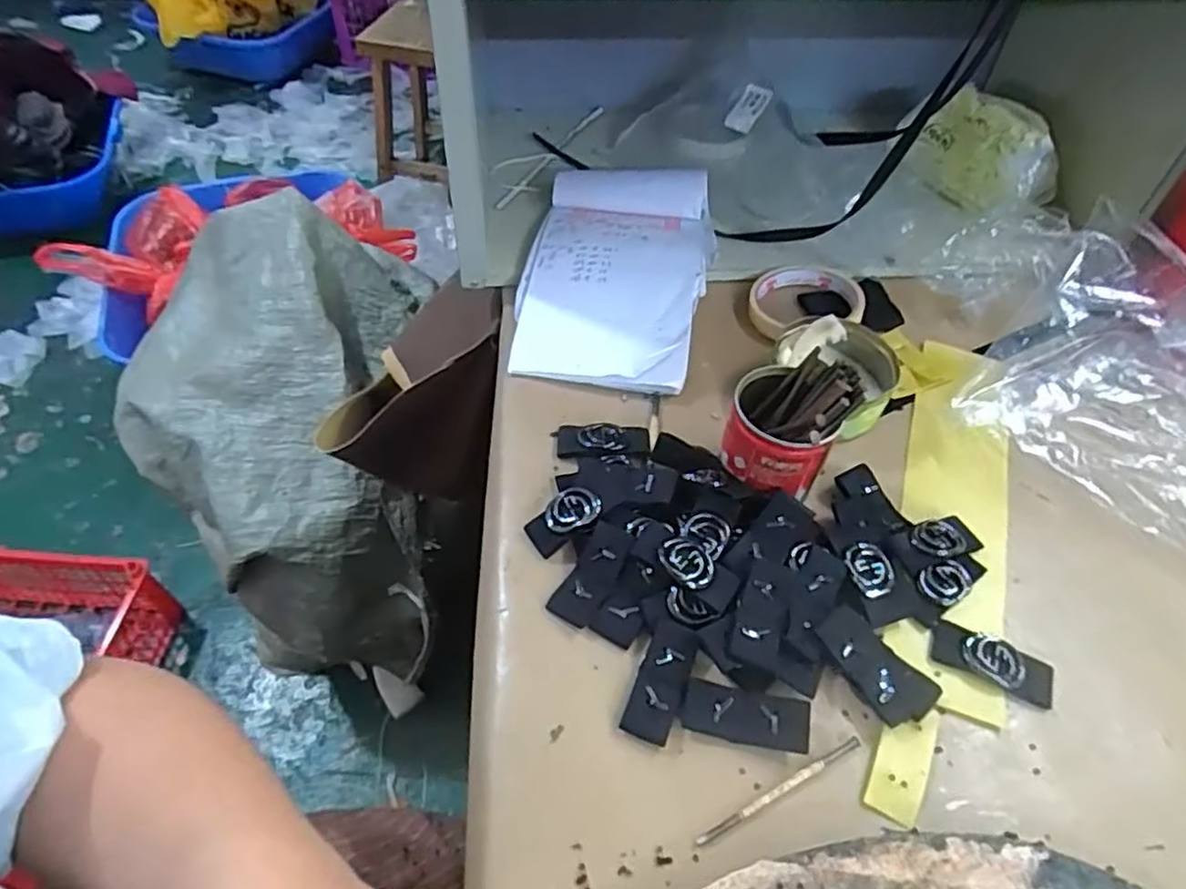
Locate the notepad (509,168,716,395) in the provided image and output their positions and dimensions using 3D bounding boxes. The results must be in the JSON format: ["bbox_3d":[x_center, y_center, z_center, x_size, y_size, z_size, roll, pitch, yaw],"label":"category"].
[{"bbox_3d":[0.019,-0.146,0.563,0.141,0.026,0.244,10,51,5],"label":"notepad"}]

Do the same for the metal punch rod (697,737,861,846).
[{"bbox_3d":[0.093,0.167,0.337,0.098,0.004,0.005,-22,57,-18],"label":"metal punch rod"}]

